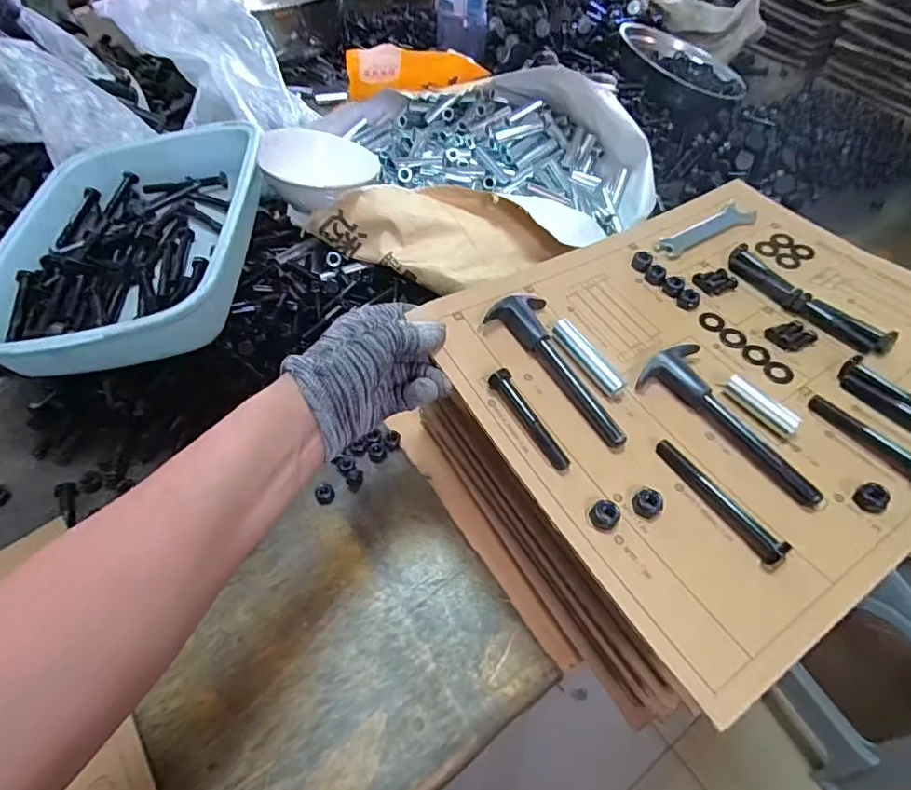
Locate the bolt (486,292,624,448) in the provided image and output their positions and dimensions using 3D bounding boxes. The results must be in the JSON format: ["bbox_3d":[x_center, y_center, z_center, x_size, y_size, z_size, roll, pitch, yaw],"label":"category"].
[{"bbox_3d":[0.075,-0.020,0.363,0.048,0.019,0.128,-27,71,-22],"label":"bolt"}]

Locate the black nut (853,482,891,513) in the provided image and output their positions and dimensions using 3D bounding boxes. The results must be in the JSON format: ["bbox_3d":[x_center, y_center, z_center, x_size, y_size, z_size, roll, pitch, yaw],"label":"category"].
[{"bbox_3d":[0.245,0.060,0.307,0.015,0.012,0.014,2,52,-2],"label":"black nut"}]

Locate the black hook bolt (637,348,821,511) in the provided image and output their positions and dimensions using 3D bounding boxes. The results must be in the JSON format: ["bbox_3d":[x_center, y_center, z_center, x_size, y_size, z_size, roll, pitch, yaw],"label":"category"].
[{"bbox_3d":[0.183,0.014,0.342,0.050,0.017,0.128,-31,60,-24],"label":"black hook bolt"}]

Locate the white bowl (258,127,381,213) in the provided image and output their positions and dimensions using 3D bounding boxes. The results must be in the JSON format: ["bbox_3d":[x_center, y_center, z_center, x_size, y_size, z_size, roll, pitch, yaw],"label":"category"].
[{"bbox_3d":[-0.156,-0.259,0.611,0.127,0.047,0.127,-1,53,-4],"label":"white bowl"}]

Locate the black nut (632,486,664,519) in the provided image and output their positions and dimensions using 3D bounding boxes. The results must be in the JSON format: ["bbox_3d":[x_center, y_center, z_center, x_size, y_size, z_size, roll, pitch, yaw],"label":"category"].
[{"bbox_3d":[0.114,0.063,0.309,0.016,0.011,0.013,18,54,11],"label":"black nut"}]

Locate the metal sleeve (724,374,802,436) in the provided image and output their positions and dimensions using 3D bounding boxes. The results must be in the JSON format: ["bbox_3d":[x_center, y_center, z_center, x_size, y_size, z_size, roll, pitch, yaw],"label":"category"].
[{"bbox_3d":[0.200,0.006,0.344,0.015,0.016,0.050,-25,58,-21],"label":"metal sleeve"}]

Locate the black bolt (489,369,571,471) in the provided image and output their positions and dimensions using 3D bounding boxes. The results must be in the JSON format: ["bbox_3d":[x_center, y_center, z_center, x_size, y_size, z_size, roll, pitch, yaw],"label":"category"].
[{"bbox_3d":[0.047,0.016,0.336,0.012,0.013,0.074,-28,72,-22],"label":"black bolt"}]

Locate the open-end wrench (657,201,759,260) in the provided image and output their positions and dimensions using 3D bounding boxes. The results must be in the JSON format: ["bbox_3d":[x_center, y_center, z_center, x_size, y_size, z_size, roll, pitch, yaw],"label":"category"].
[{"bbox_3d":[0.220,-0.145,0.461,0.108,0.008,0.026,-27,59,-22],"label":"open-end wrench"}]

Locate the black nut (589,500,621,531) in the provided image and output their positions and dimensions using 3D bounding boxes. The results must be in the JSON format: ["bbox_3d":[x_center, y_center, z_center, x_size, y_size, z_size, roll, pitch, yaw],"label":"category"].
[{"bbox_3d":[0.087,0.069,0.303,0.016,0.011,0.013,32,57,20],"label":"black nut"}]

